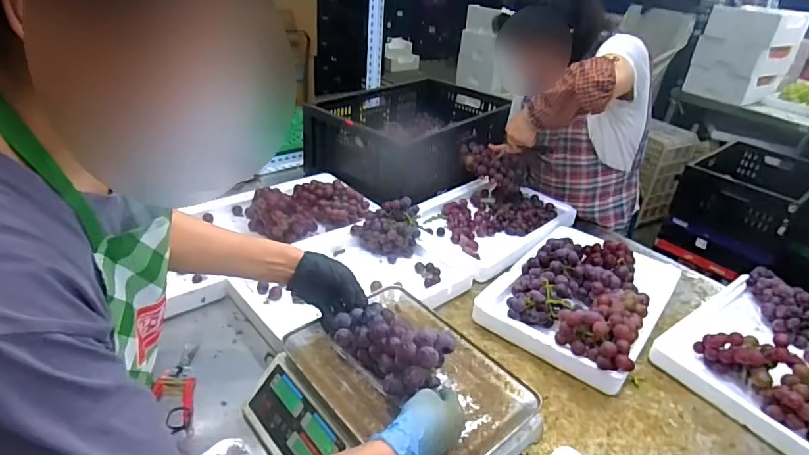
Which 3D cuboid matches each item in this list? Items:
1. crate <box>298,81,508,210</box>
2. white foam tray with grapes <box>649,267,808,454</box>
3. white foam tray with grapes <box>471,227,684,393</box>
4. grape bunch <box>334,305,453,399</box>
[{"bbox_3d":[0.016,-0.300,1.582,0.446,0.219,0.606,22,35,26],"label":"crate"},{"bbox_3d":[0.742,0.245,0.896,0.440,0.097,0.390,-18,37,-33],"label":"white foam tray with grapes"},{"bbox_3d":[0.386,0.123,1.037,0.300,0.116,0.446,25,36,31],"label":"white foam tray with grapes"},{"bbox_3d":[-0.014,0.178,0.681,0.092,0.090,0.189,-19,19,-39],"label":"grape bunch"}]

